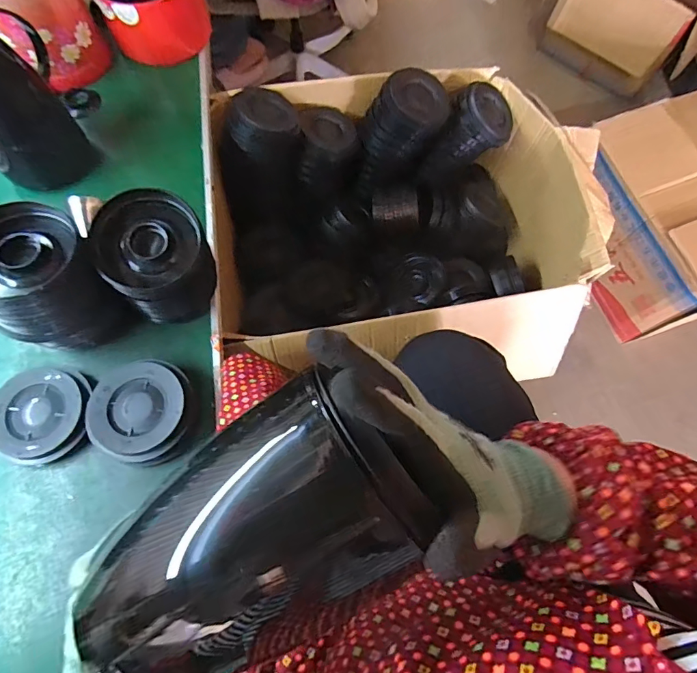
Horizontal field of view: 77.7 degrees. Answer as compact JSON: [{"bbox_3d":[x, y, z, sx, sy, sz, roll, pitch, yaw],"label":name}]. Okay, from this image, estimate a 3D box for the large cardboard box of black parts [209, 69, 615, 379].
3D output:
[{"bbox_3d":[0.089,-0.188,0.844,0.659,0.341,0.567,-8,71,-3],"label":"large cardboard box of black parts"}]

